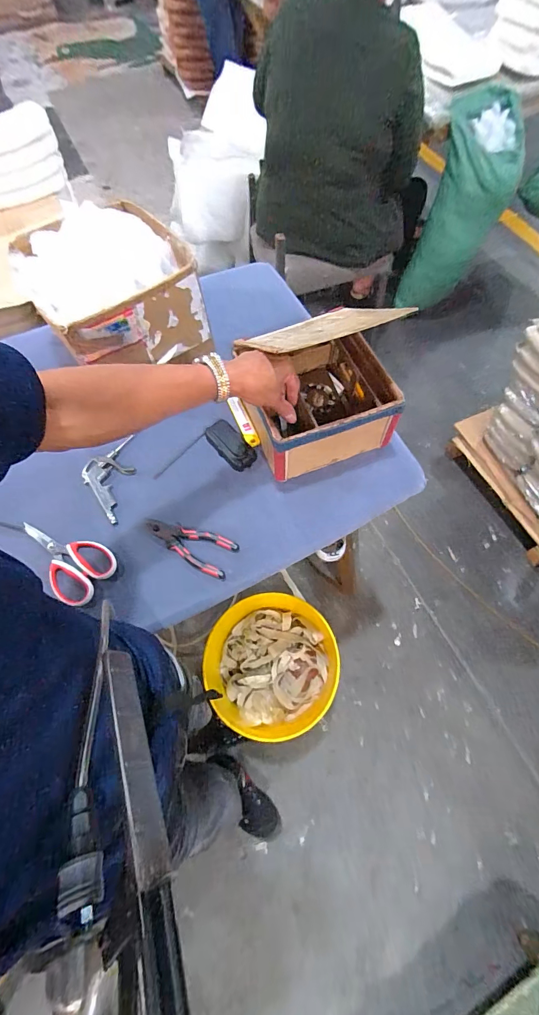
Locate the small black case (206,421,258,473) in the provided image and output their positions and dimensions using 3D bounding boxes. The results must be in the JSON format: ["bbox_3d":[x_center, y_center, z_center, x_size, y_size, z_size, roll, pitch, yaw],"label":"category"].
[{"bbox_3d":[-0.074,-0.118,0.693,0.050,0.028,0.115,-36,68,-14],"label":"small black case"}]

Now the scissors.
[{"bbox_3d":[-0.343,0.081,0.625,0.179,0.010,0.101,31,70,15],"label":"scissors"}]

